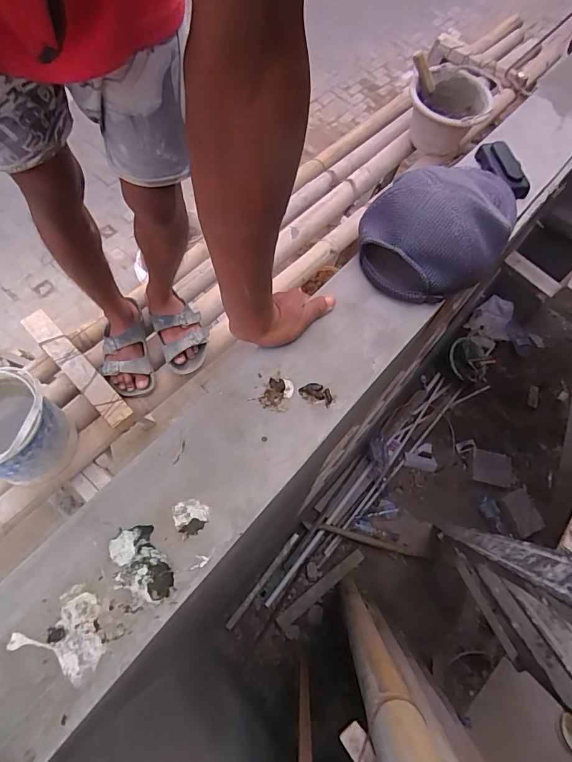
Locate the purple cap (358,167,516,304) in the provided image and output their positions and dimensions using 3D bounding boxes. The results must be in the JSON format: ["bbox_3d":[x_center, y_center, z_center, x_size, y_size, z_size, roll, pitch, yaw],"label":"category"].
[{"bbox_3d":[0.181,-0.187,0.529,0.171,0.098,0.145,23,65,8],"label":"purple cap"}]

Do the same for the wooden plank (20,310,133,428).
[{"bbox_3d":[-0.489,-0.034,0.992,0.374,0.023,0.057,42,69,16],"label":"wooden plank"}]

